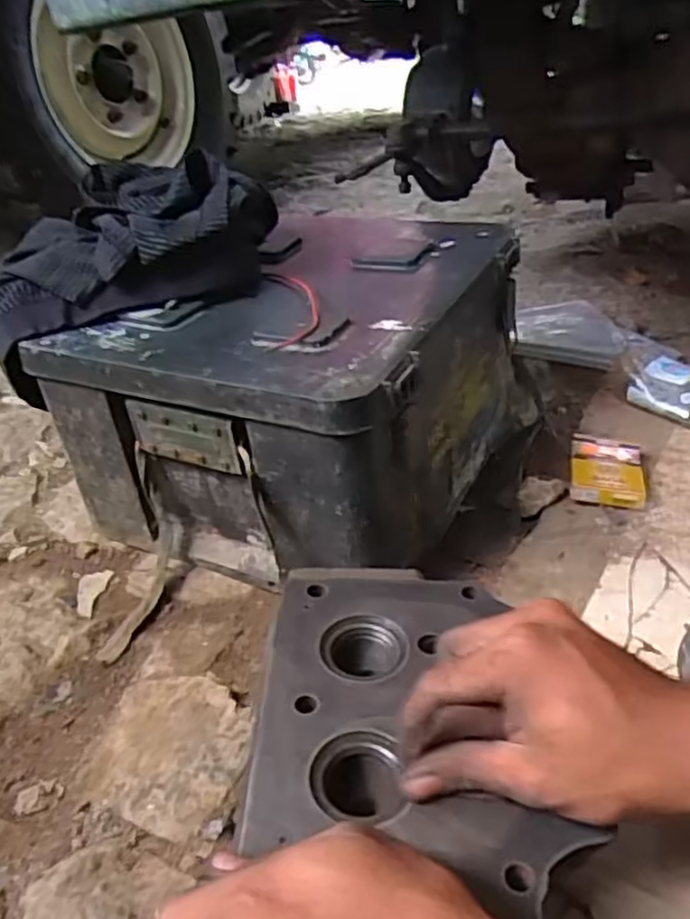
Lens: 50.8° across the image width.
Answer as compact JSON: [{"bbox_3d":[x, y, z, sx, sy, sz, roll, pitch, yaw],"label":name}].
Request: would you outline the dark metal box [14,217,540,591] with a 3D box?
[{"bbox_3d":[-0.028,-0.078,0.756,0.328,0.241,0.401,14,39,29],"label":"dark metal box"}]

